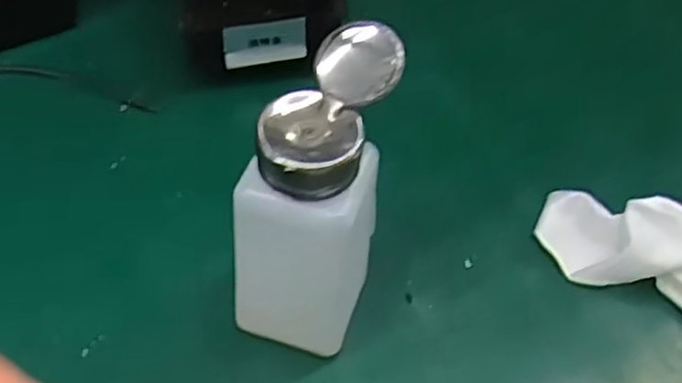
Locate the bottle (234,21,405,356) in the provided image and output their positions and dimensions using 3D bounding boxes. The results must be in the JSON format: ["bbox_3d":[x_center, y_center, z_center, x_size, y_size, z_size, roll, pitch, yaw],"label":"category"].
[{"bbox_3d":[-0.012,0.008,0.305,0.052,0.139,0.082,12,52,4],"label":"bottle"}]

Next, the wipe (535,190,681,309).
[{"bbox_3d":[0.183,0.034,0.371,0.149,0.032,0.067,14,52,6],"label":"wipe"}]

